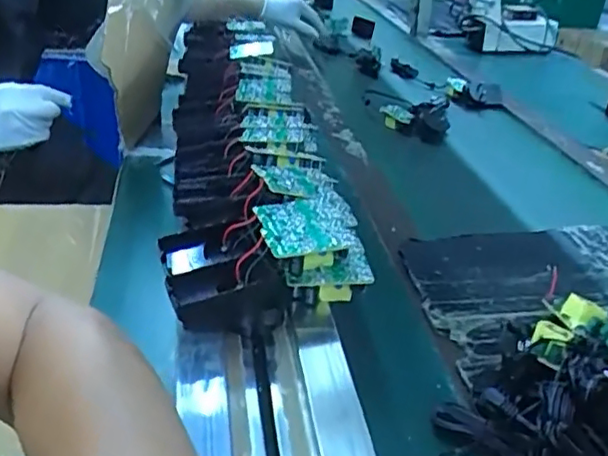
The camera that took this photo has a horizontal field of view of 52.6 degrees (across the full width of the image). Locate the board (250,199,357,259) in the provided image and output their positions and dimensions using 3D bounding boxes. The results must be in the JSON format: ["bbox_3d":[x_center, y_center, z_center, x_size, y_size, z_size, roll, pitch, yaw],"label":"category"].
[{"bbox_3d":[0.000,-0.001,0.461,0.065,0.009,0.068,-4,30,-17],"label":"board"}]

